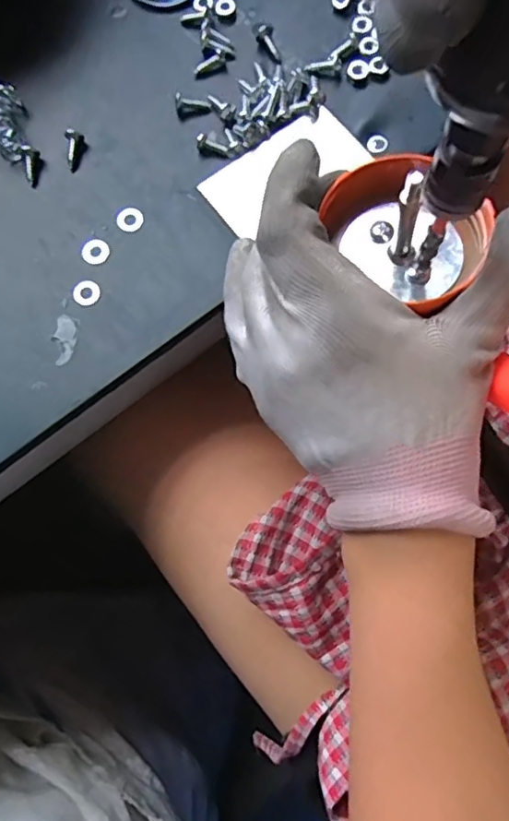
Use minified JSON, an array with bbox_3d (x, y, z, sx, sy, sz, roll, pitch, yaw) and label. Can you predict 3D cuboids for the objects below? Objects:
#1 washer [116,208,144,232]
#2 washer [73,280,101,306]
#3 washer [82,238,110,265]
[{"bbox_3d":[-0.059,-0.092,0.283,0.013,0.004,0.012,-1,77,3],"label":"washer"},{"bbox_3d":[-0.078,-0.055,0.275,0.012,0.004,0.013,-1,77,3],"label":"washer"},{"bbox_3d":[-0.075,-0.075,0.279,0.013,0.004,0.013,-1,77,3],"label":"washer"}]

